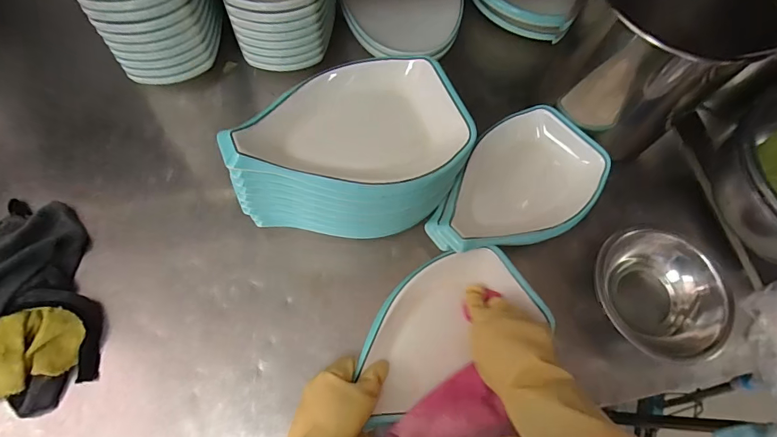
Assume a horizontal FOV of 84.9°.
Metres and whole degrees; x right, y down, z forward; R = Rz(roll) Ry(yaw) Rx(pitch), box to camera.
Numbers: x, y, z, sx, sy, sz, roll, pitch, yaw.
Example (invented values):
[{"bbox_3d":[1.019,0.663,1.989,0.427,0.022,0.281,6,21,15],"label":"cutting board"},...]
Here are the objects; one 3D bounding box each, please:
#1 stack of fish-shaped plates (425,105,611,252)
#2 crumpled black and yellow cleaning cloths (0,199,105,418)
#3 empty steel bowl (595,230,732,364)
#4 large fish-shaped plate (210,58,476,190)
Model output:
[{"bbox_3d":[0.170,-0.040,0.569,0.259,0.044,0.159,-37,75,-19],"label":"stack of fish-shaped plates"},{"bbox_3d":[-0.422,0.092,0.477,0.167,0.050,0.250,-10,68,-10],"label":"crumpled black and yellow cleaning cloths"},{"bbox_3d":[0.345,0.098,0.548,0.151,0.066,0.165,2,67,-5],"label":"empty steel bowl"},{"bbox_3d":[-0.041,-0.114,0.473,0.263,0.072,0.148,-8,68,-9],"label":"large fish-shaped plate"}]

